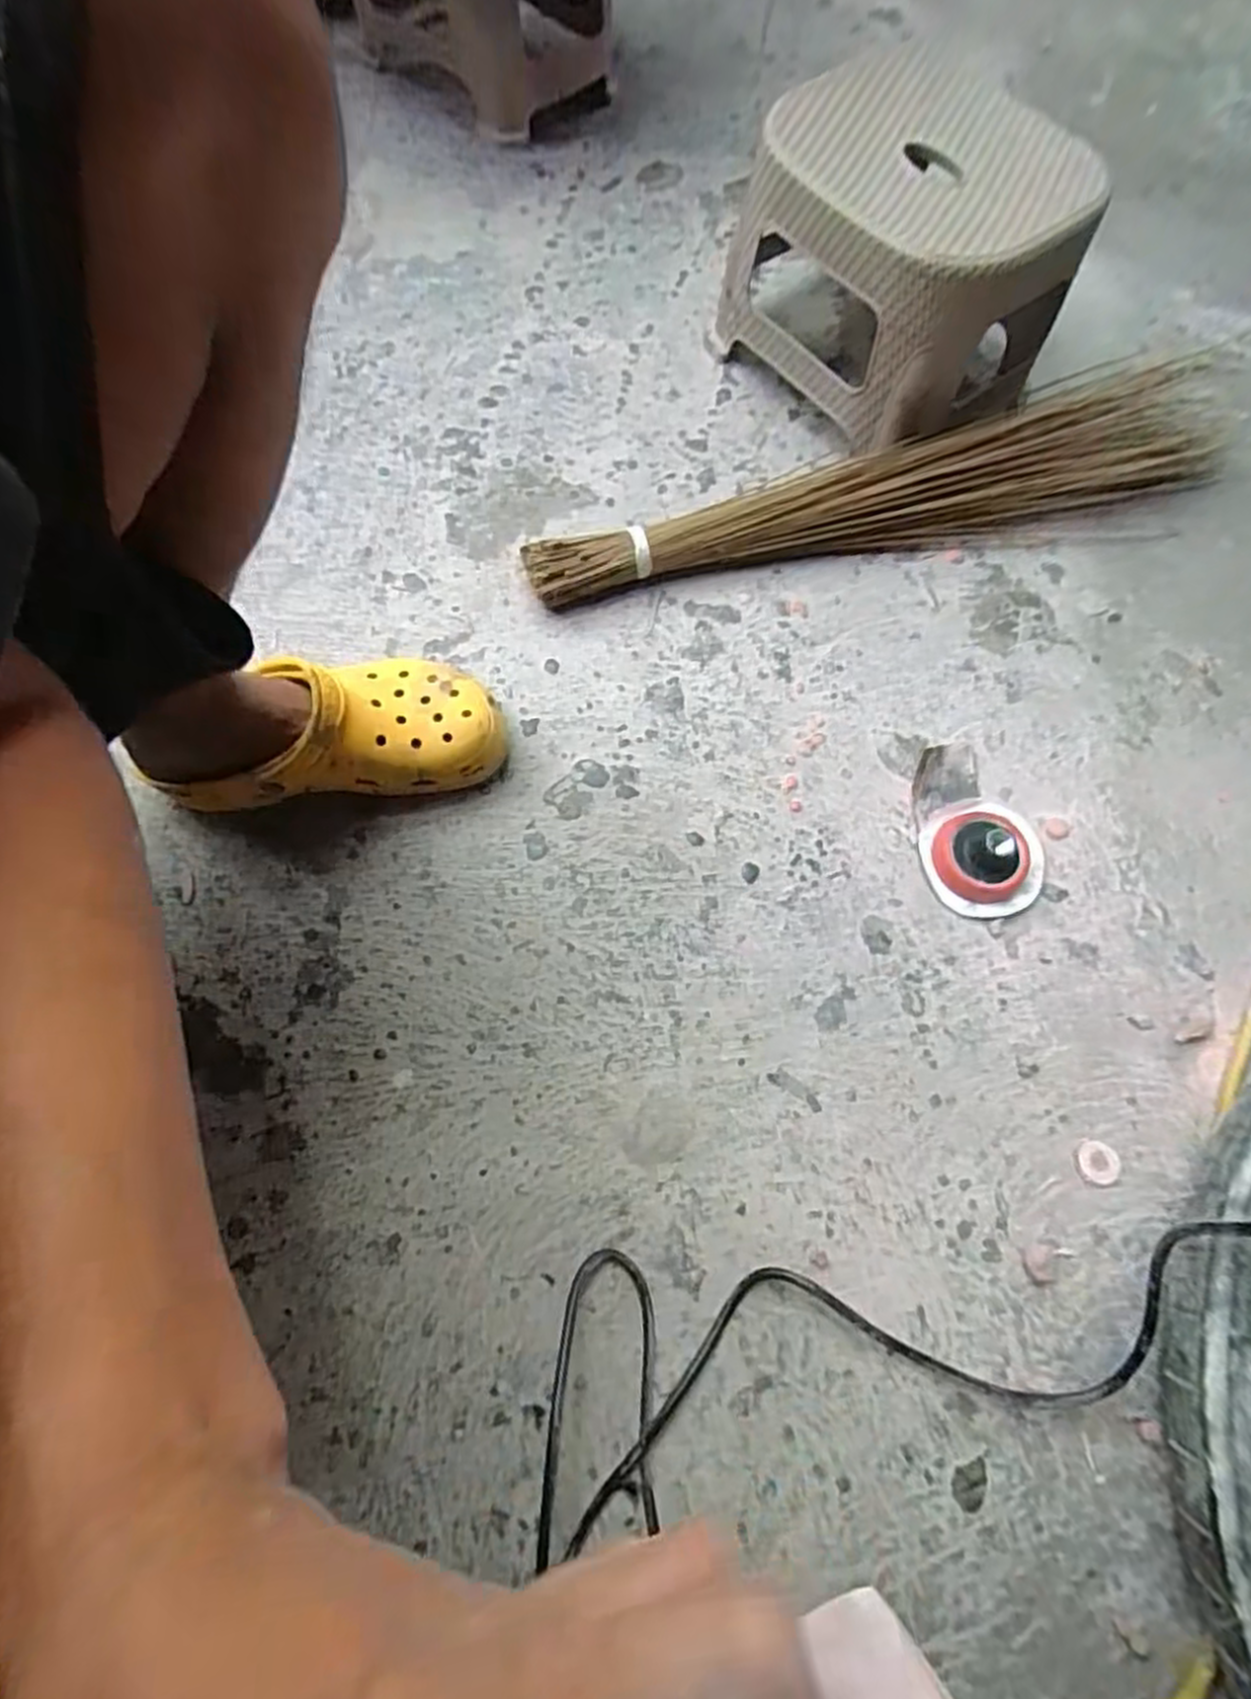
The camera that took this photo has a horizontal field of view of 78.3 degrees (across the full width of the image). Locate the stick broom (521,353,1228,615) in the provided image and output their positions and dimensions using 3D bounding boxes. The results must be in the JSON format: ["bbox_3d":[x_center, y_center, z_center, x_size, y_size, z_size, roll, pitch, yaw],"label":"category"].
[{"bbox_3d":[0.241,-0.326,0.692,0.670,0.062,0.111,-11,70,-6],"label":"stick broom"}]

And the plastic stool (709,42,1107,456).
[{"bbox_3d":[0.253,-0.524,0.703,0.237,0.195,0.260,-32,73,-13],"label":"plastic stool"}]

